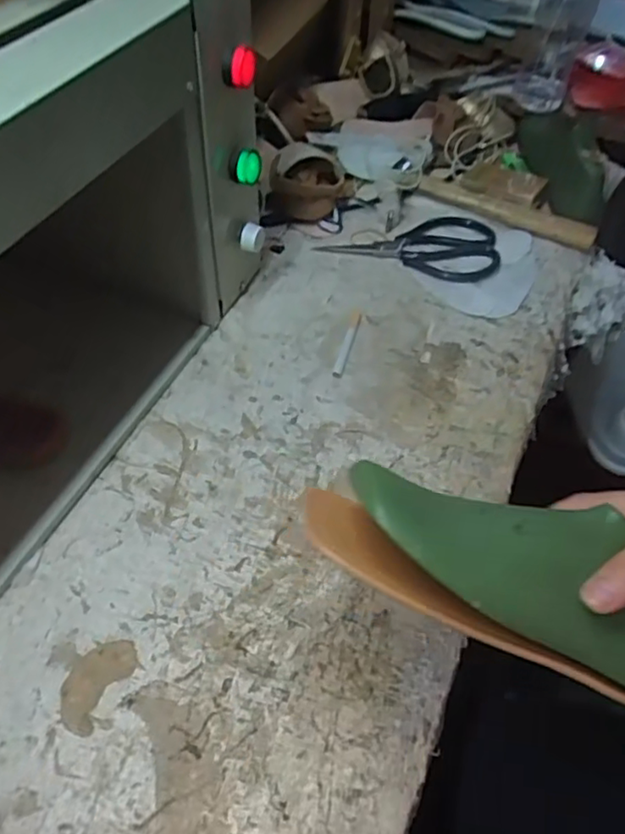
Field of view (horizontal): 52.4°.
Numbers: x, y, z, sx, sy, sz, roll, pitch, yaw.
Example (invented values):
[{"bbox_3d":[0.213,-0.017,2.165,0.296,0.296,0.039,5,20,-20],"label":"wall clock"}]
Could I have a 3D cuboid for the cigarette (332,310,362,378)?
[{"bbox_3d":[0.034,-0.071,0.607,0.010,0.013,0.083,15,52,8],"label":"cigarette"}]

